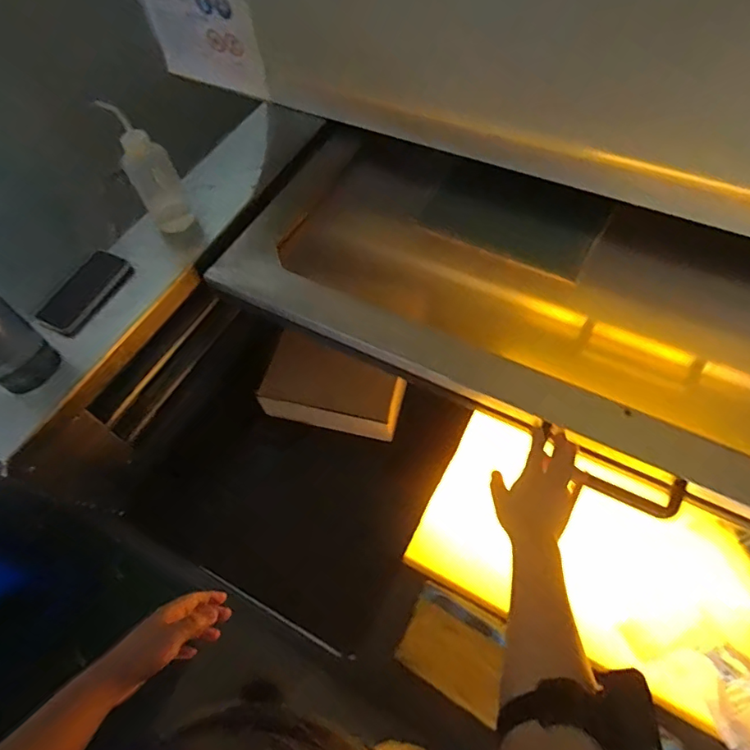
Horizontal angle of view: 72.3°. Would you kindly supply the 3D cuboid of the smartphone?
[{"bbox_3d":[-0.465,-0.134,0.816,0.068,0.013,0.152,29,70,6],"label":"smartphone"}]

